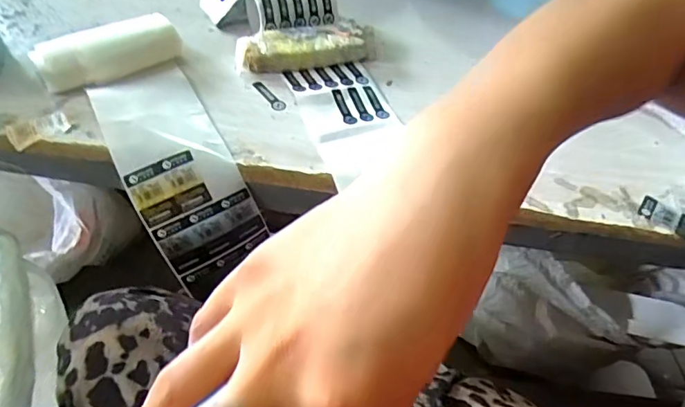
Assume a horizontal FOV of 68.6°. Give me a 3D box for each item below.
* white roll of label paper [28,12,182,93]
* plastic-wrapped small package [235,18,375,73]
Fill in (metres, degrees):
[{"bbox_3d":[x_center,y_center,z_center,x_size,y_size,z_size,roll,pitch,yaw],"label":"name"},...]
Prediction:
[{"bbox_3d":[-0.247,-0.161,0.536,0.143,0.045,0.049,-32,59,-29],"label":"white roll of label paper"},{"bbox_3d":[-0.038,-0.188,0.593,0.173,0.030,0.057,-12,52,-16],"label":"plastic-wrapped small package"}]

